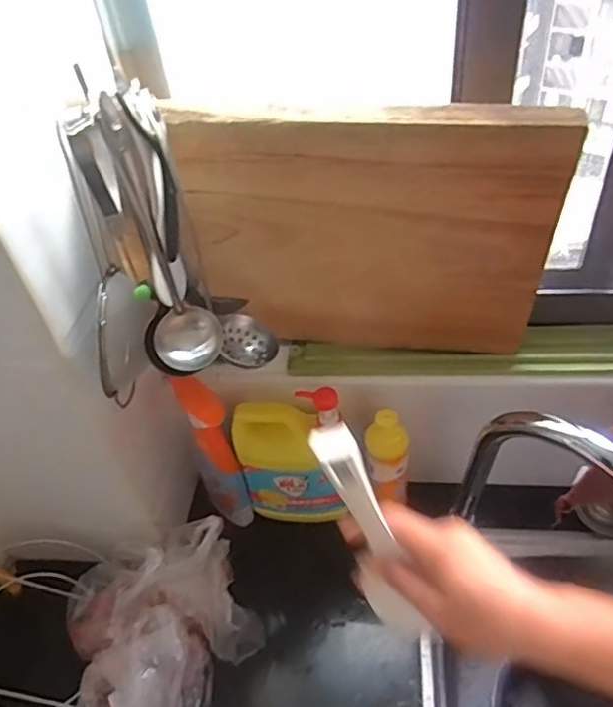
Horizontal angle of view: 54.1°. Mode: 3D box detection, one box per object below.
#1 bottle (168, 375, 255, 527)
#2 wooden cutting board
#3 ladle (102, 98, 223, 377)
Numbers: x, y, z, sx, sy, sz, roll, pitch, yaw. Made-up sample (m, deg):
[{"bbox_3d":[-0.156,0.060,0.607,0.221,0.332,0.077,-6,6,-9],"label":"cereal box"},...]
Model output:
[{"bbox_3d":[-0.124,0.130,0.804,0.048,0.278,0.084,-27,48,-18],"label":"bottle"},{"bbox_3d":[0.067,-0.113,0.657,0.370,0.330,0.021,3,56,8],"label":"wooden cutting board"},{"bbox_3d":[-0.122,-0.087,0.501,0.060,0.225,0.062,-12,45,-4],"label":"ladle"}]

